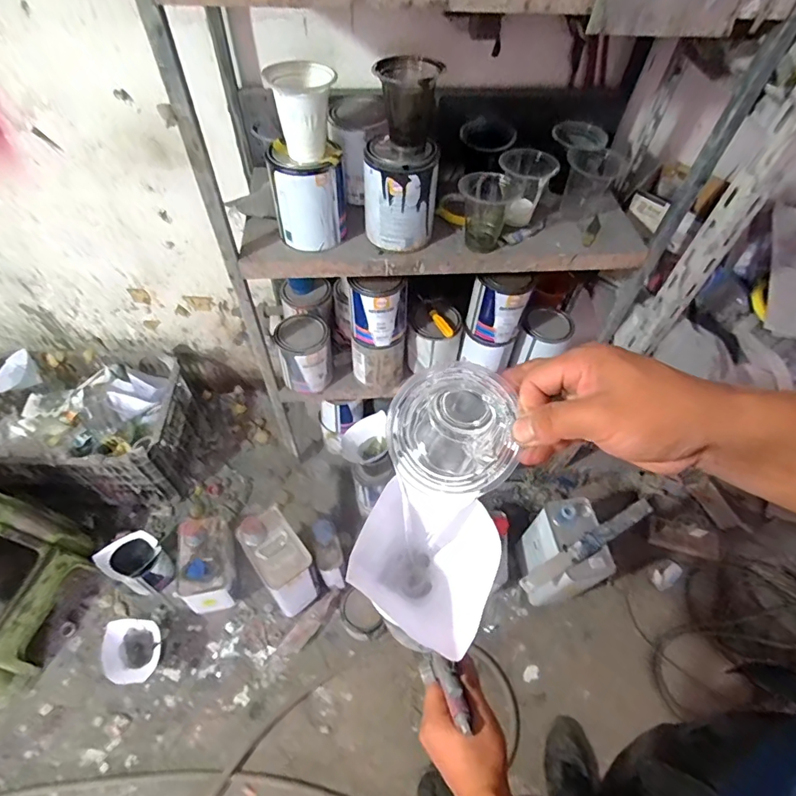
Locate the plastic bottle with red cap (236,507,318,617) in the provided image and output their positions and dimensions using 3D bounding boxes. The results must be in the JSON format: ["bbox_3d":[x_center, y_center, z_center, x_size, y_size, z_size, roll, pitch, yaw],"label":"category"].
[{"bbox_3d":[-0.273,0.387,1.081,0.107,0.234,0.172,-34,63,-23],"label":"plastic bottle with red cap"}]

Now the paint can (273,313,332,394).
[{"bbox_3d":[-0.191,-0.093,0.949,0.100,0.123,0.107,1,55,-2],"label":"paint can"}]

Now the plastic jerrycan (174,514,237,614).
[{"bbox_3d":[-0.458,0.401,1.121,0.128,0.215,0.187,-9,54,-10],"label":"plastic jerrycan"}]

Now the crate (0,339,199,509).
[{"bbox_3d":[-0.849,0.067,1.266,0.501,0.239,0.375,-1,55,-3],"label":"crate"}]

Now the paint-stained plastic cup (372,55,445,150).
[{"bbox_3d":[0.009,-0.387,0.608,0.085,0.089,0.073,11,55,6],"label":"paint-stained plastic cup"}]

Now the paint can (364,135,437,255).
[{"bbox_3d":[0.004,-0.307,0.693,0.102,0.135,0.102,7,55,2],"label":"paint can"}]

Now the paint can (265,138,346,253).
[{"bbox_3d":[-0.133,-0.300,0.692,0.098,0.125,0.098,1,55,-2],"label":"paint can"}]

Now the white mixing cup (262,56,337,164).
[{"bbox_3d":[-0.126,-0.378,0.612,0.084,0.097,0.075,-9,56,-9],"label":"white mixing cup"}]

